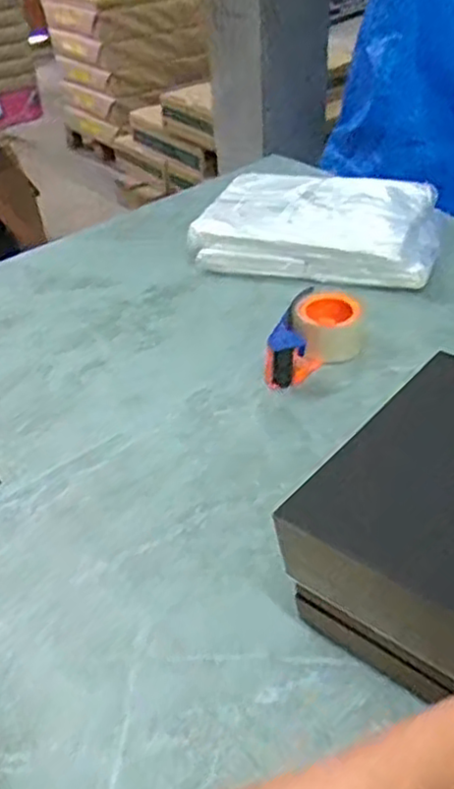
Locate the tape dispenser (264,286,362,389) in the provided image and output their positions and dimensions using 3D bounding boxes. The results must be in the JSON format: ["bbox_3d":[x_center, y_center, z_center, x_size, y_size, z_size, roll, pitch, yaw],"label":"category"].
[{"bbox_3d":[0.112,-0.066,0.872,0.093,0.058,0.149,14,42,20],"label":"tape dispenser"}]

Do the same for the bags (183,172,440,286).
[{"bbox_3d":[0.134,-0.247,1.046,0.340,0.066,0.211,11,41,16],"label":"bags"}]

